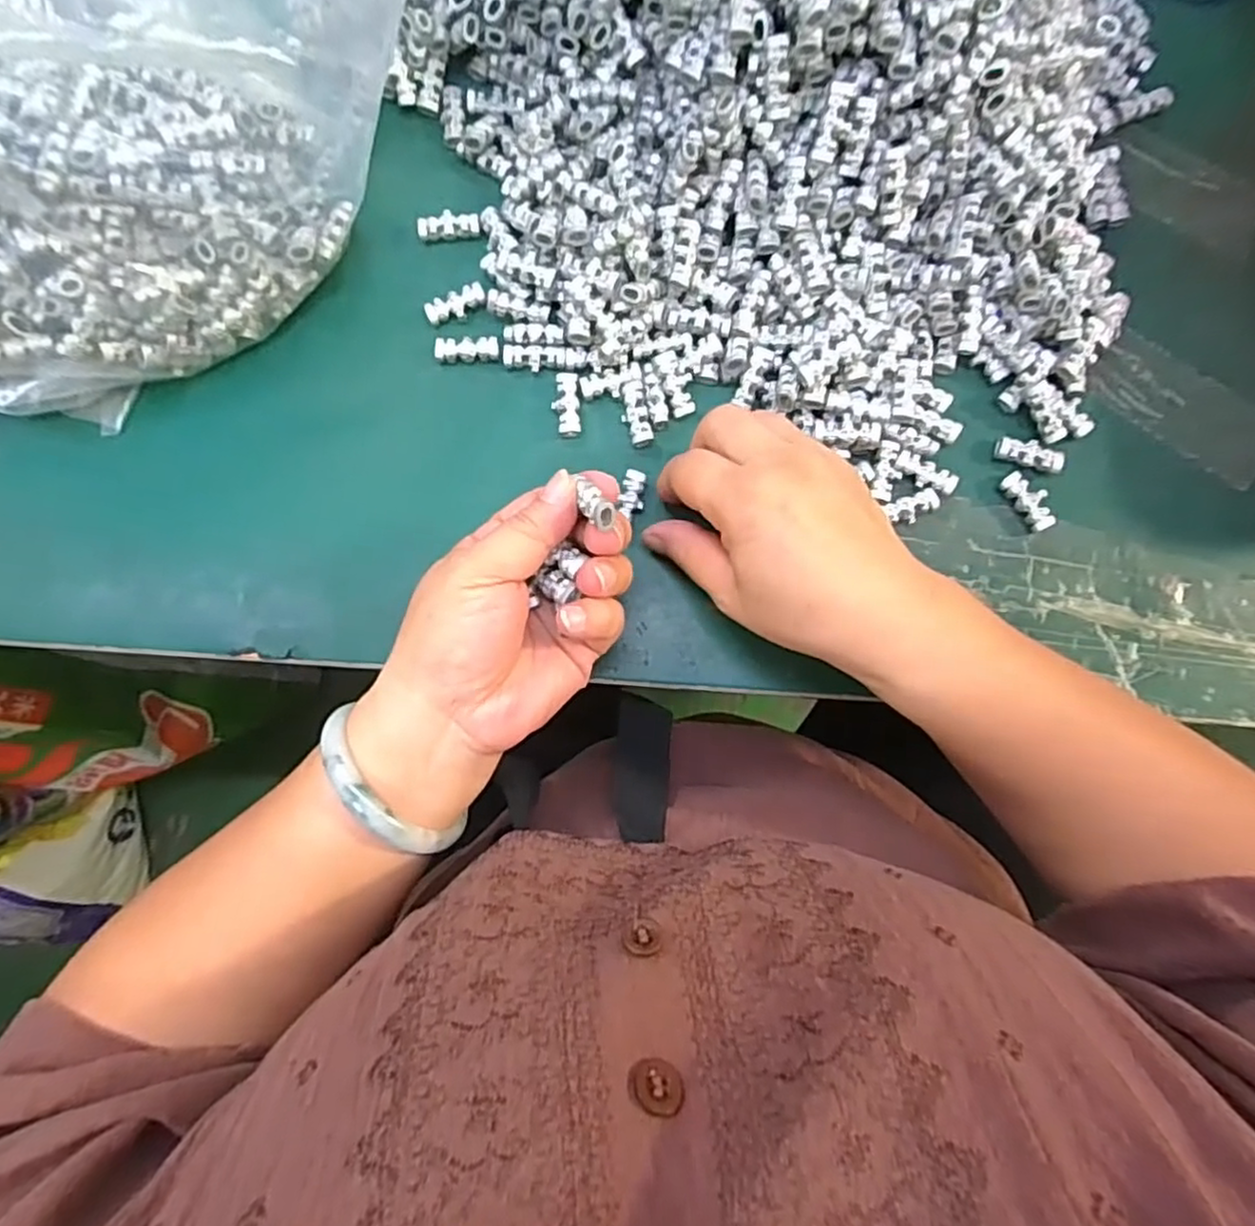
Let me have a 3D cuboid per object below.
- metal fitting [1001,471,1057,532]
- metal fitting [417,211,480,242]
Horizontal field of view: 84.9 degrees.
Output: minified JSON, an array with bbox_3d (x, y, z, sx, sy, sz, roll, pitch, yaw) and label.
[{"bbox_3d":[0.191,-0.054,0.324,0.015,0.007,0.030,-33,85,-5],"label":"metal fitting"},{"bbox_3d":[-0.089,-0.192,0.340,0.029,0.005,0.011,-8,84,-2],"label":"metal fitting"}]

